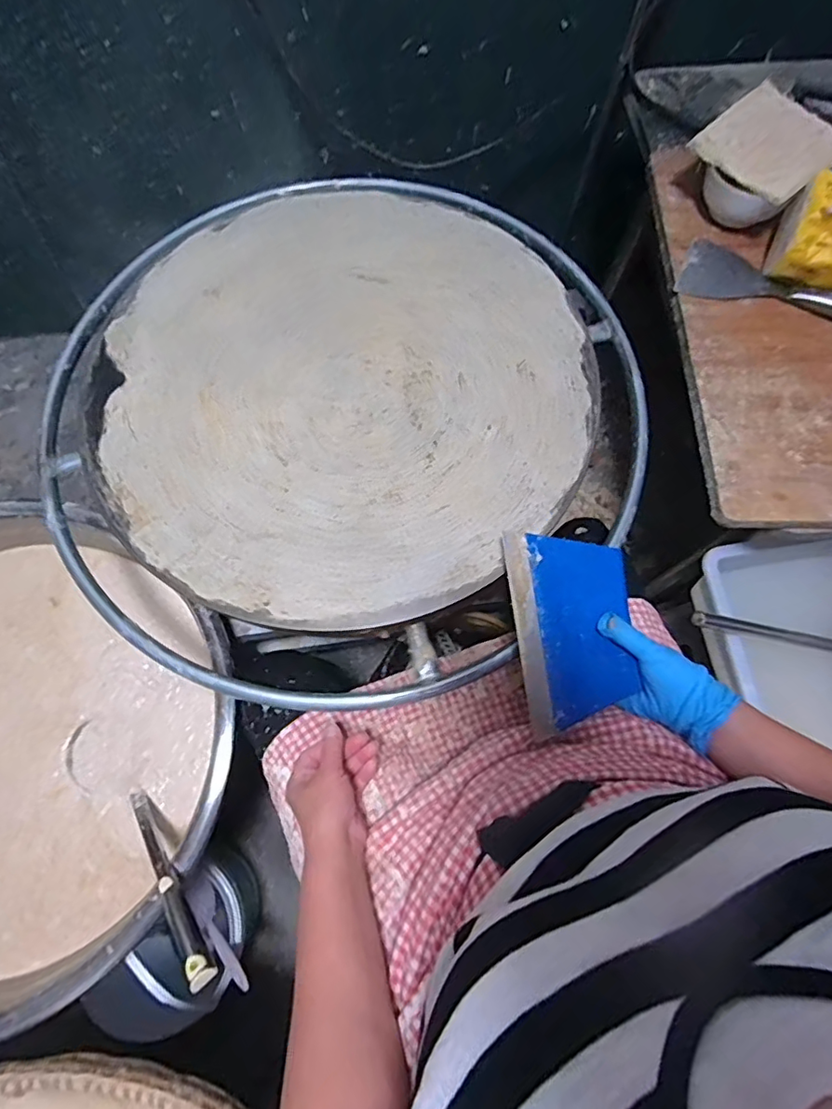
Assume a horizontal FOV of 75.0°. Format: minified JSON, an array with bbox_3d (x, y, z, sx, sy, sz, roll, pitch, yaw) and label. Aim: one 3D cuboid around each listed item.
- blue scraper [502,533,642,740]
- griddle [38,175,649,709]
[{"bbox_3d":[0.152,0.071,0.524,0.116,0.010,0.183,-5,86,-10],"label":"blue scraper"},{"bbox_3d":[-0.076,-0.184,0.638,0.628,0.074,0.682,0,71,0],"label":"griddle"}]

